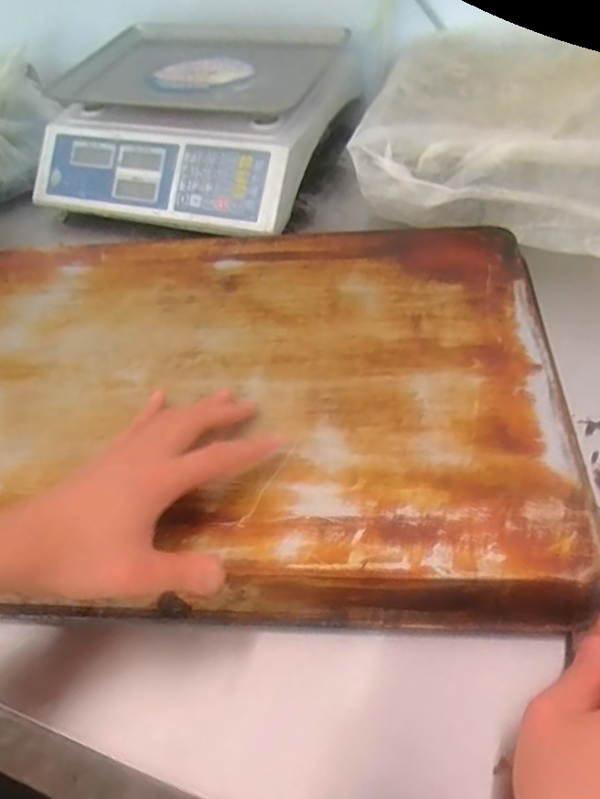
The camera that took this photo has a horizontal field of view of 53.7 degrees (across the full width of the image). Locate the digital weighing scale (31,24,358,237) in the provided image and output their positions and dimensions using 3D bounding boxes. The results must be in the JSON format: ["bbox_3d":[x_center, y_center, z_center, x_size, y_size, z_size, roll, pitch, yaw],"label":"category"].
[{"bbox_3d":[-0.137,-0.372,0.769,0.350,0.115,0.350,10,45,15],"label":"digital weighing scale"}]

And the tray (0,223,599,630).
[{"bbox_3d":[-0.079,-0.010,0.511,0.568,0.045,0.378,-1,50,7],"label":"tray"}]

